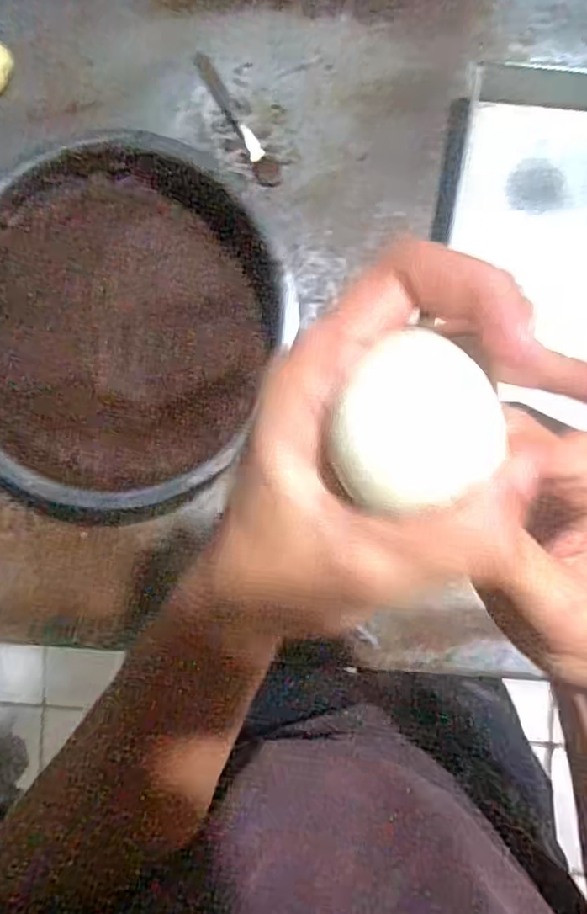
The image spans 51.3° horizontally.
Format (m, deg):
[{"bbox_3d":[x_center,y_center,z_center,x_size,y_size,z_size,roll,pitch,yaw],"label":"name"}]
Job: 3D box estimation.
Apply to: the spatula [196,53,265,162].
[{"bbox_3d":[-0.075,-0.404,0.707,0.017,0.004,0.144,-30,89,3],"label":"spatula"}]

